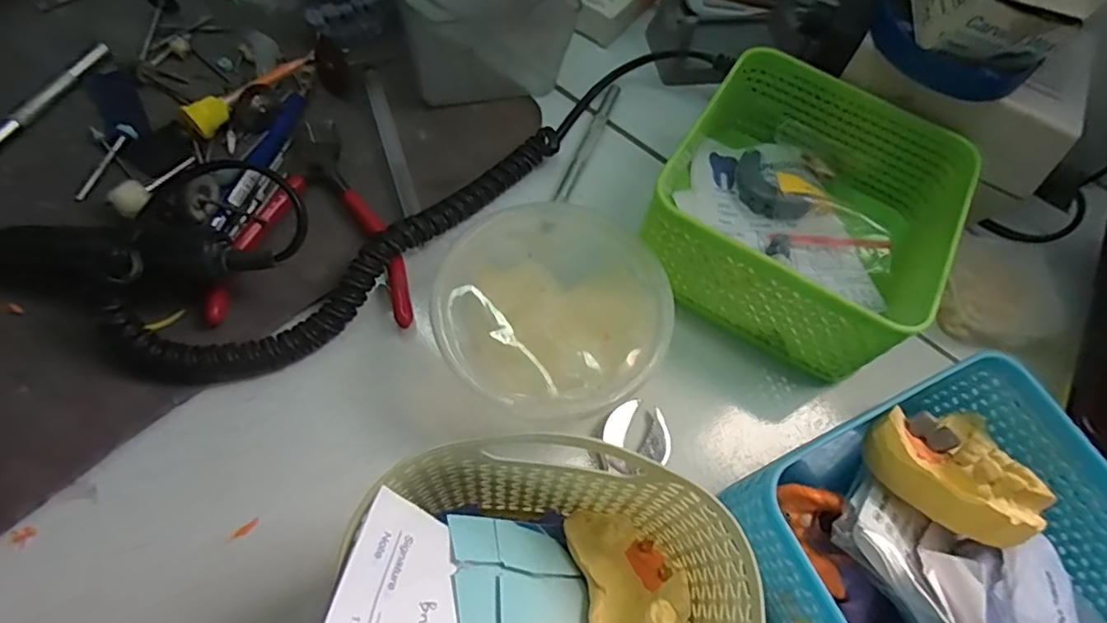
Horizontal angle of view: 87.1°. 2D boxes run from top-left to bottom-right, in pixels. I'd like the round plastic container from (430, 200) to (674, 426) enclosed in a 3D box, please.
[{"bbox_3d":[0.000,0.001,0.270,0.102,0.034,0.100,2,63,-5],"label":"round plastic container"}]

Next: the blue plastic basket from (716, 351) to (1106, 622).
[{"bbox_3d":[0.154,0.098,0.216,0.136,0.052,0.130,-23,69,-13],"label":"blue plastic basket"}]

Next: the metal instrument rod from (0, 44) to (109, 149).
[{"bbox_3d":[-0.282,-0.106,0.311,0.008,0.010,0.113,25,63,7],"label":"metal instrument rod"}]

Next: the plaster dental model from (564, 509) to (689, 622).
[{"bbox_3d":[0.025,0.091,0.193,0.031,0.029,0.052,-9,64,-11],"label":"plaster dental model"}]

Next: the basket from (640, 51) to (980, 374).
[{"bbox_3d":[0.124,-0.053,0.298,0.126,0.058,0.131,31,65,6],"label":"basket"}]

